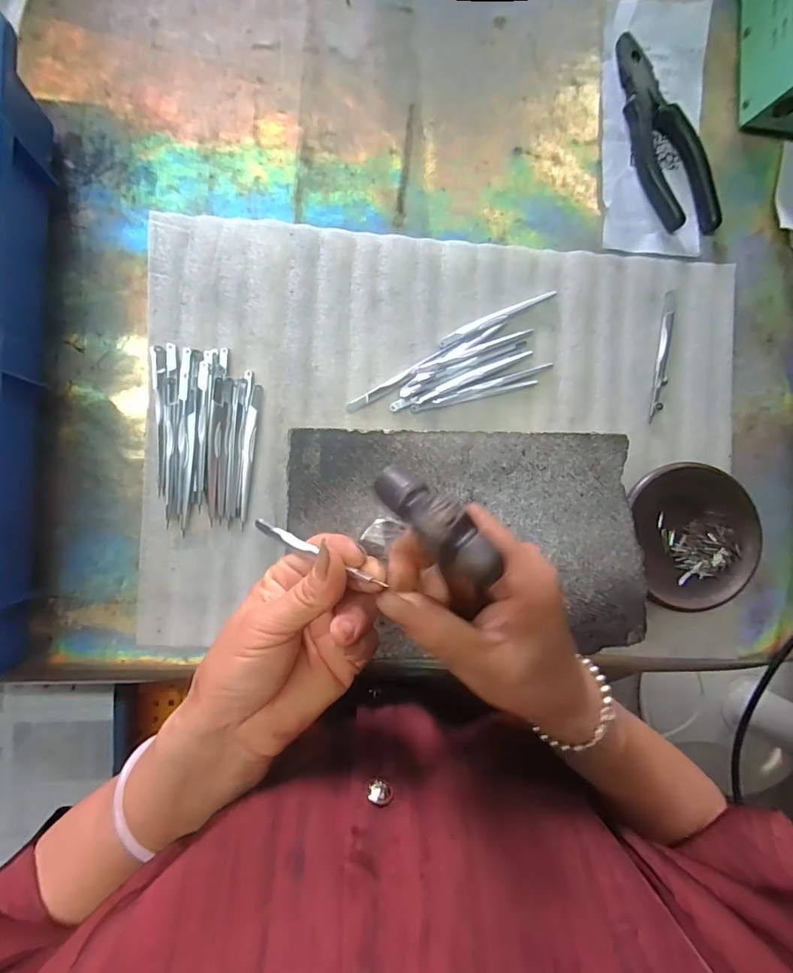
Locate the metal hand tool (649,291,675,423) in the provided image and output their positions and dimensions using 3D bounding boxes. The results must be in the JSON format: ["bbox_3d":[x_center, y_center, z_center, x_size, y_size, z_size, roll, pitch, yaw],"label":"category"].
[{"bbox_3d":[0.218,-0.106,0.374,0.010,0.004,0.105,9,86,-5],"label":"metal hand tool"}]

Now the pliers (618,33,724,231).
[{"bbox_3d":[0.215,-0.283,0.372,0.050,0.014,0.166,-25,89,-6],"label":"pliers"}]

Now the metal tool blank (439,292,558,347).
[{"bbox_3d":[0.080,-0.134,0.361,0.100,0.004,0.008,-27,90,-6],"label":"metal tool blank"}]

